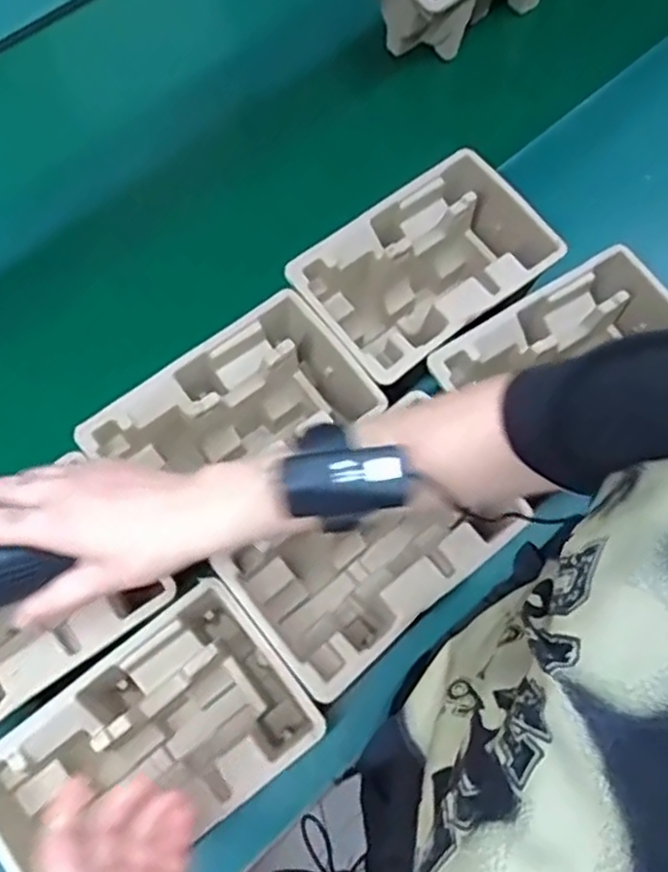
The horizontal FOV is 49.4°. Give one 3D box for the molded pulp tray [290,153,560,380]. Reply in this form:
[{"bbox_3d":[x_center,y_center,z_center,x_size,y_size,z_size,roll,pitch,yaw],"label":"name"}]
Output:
[{"bbox_3d":[0.081,-0.146,0.695,0.222,0.105,0.148,-37,78,-12],"label":"molded pulp tray"}]

